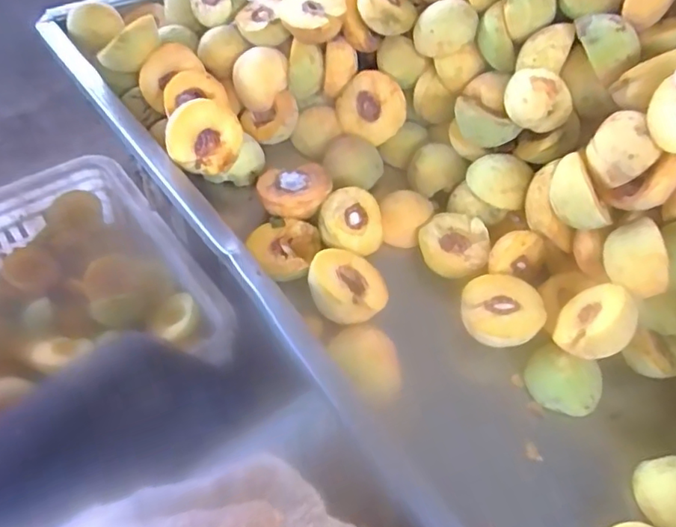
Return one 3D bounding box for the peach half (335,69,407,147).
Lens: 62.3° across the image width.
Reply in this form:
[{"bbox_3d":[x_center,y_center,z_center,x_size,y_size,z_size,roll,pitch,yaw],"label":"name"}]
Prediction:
[{"bbox_3d":[0.039,-0.171,0.615,0.072,0.069,0.036,32,16,5],"label":"peach half"}]

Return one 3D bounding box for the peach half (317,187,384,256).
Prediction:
[{"bbox_3d":[0.009,-0.038,0.538,0.063,0.036,0.064,20,61,-20],"label":"peach half"}]

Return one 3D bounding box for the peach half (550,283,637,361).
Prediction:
[{"bbox_3d":[0.212,0.047,0.457,0.030,0.063,0.062,44,25,-12],"label":"peach half"}]

